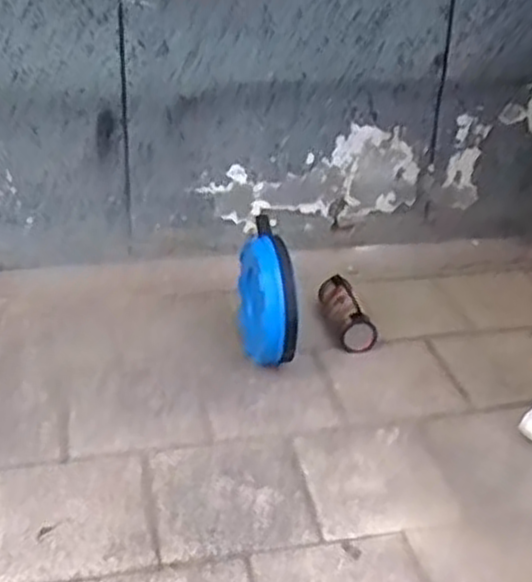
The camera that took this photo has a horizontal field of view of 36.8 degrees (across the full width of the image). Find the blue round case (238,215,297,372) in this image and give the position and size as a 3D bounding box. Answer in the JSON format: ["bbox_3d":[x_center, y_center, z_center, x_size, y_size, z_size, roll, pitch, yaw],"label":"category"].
[{"bbox_3d":[-0.004,0.017,1.598,0.080,0.243,0.254,-5,32,-11],"label":"blue round case"}]

